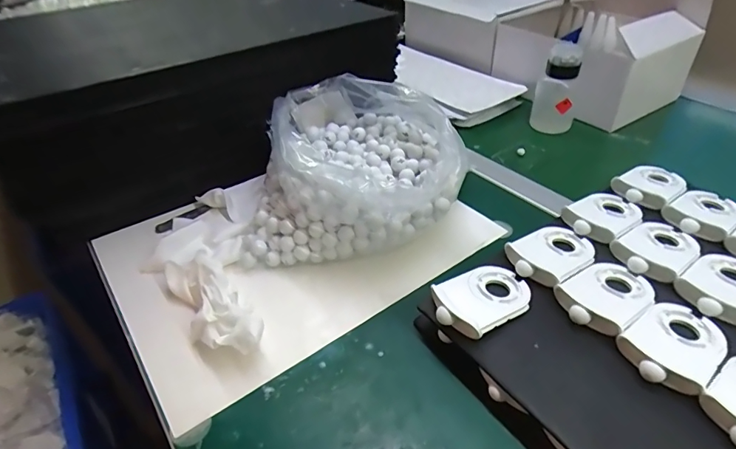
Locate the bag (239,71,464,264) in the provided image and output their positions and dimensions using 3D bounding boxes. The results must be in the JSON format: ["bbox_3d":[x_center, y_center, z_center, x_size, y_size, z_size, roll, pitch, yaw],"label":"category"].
[{"bbox_3d":[-0.018,-0.076,0.498,0.217,0.107,0.221,-1,38,1],"label":"bag"}]

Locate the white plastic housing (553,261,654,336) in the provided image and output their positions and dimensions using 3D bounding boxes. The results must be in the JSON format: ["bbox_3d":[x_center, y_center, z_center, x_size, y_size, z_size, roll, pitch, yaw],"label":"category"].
[{"bbox_3d":[0.197,0.055,0.368,0.086,0.012,0.057,-28,45,-28],"label":"white plastic housing"}]

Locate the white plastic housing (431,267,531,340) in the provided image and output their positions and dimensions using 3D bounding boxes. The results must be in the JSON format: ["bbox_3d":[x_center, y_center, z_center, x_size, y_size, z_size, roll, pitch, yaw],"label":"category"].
[{"bbox_3d":[0.096,0.060,0.374,0.086,0.018,0.054,-24,43,-25],"label":"white plastic housing"}]

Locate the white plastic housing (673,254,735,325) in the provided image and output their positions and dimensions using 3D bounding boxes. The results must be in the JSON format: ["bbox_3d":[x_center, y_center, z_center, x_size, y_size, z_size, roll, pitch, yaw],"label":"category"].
[{"bbox_3d":[0.304,0.049,0.375,0.089,0.018,0.057,-25,44,-26],"label":"white plastic housing"}]

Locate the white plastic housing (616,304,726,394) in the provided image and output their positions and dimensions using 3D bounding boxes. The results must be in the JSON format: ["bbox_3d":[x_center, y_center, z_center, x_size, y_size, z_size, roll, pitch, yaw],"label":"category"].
[{"bbox_3d":[0.228,0.086,0.331,0.087,0.016,0.056,-28,45,-29],"label":"white plastic housing"}]

